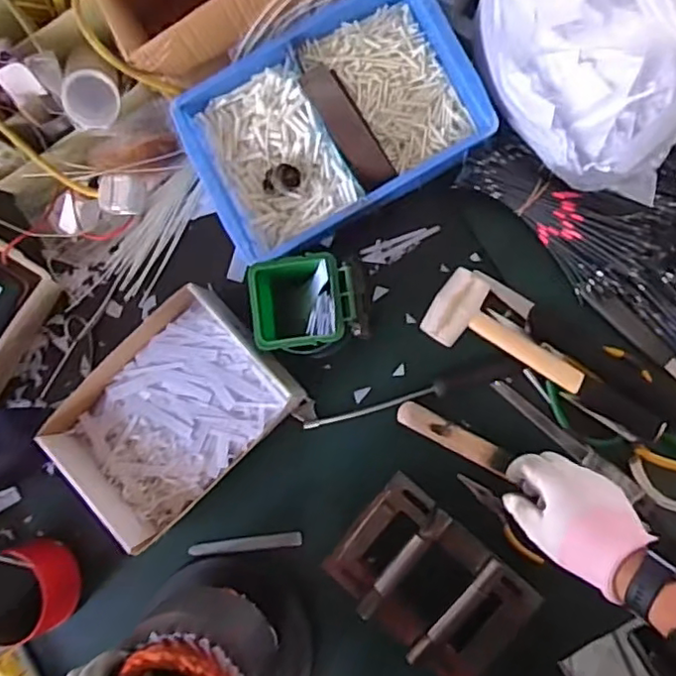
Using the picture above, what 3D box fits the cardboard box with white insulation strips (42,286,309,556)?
[{"bbox_3d":[-0.184,0.084,0.682,0.184,0.056,0.255,45,91,7],"label":"cardboard box with white insulation strips"}]

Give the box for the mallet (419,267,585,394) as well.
[{"bbox_3d":[0.175,0.002,0.644,0.170,0.038,0.081,31,90,8],"label":"mallet"}]

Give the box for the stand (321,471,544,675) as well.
[{"bbox_3d":[0.097,0.260,0.658,0.201,0.056,0.141,41,93,7],"label":"stand"}]

